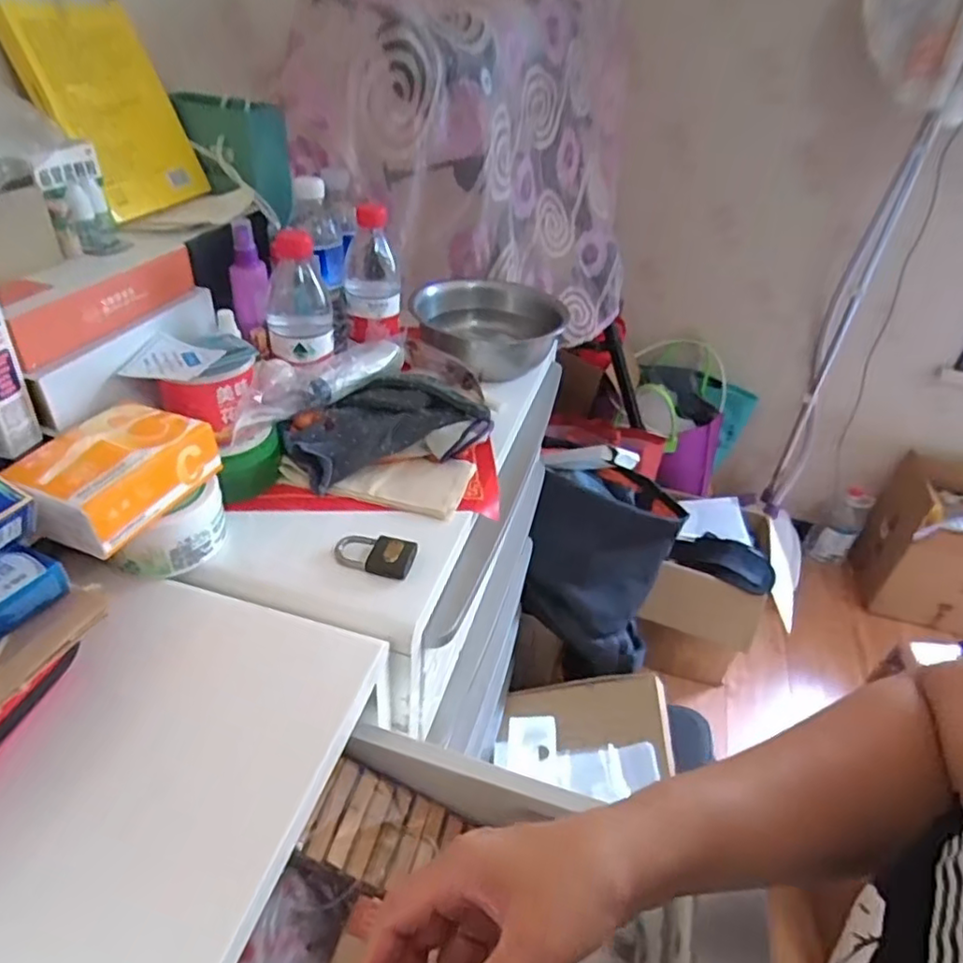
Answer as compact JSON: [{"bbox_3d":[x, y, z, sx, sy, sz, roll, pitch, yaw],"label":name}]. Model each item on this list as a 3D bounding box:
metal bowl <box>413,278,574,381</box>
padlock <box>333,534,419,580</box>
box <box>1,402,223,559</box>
[{"bbox_3d":[0.012,-0.203,0.842,0.200,0.062,0.193,-2,38,-9],"label":"metal bowl"},{"bbox_3d":[-0.091,0.059,0.541,0.069,0.015,0.038,11,38,8],"label":"padlock"},{"bbox_3d":[-0.270,-0.007,0.471,0.081,0.052,0.121,16,39,15],"label":"box"}]

